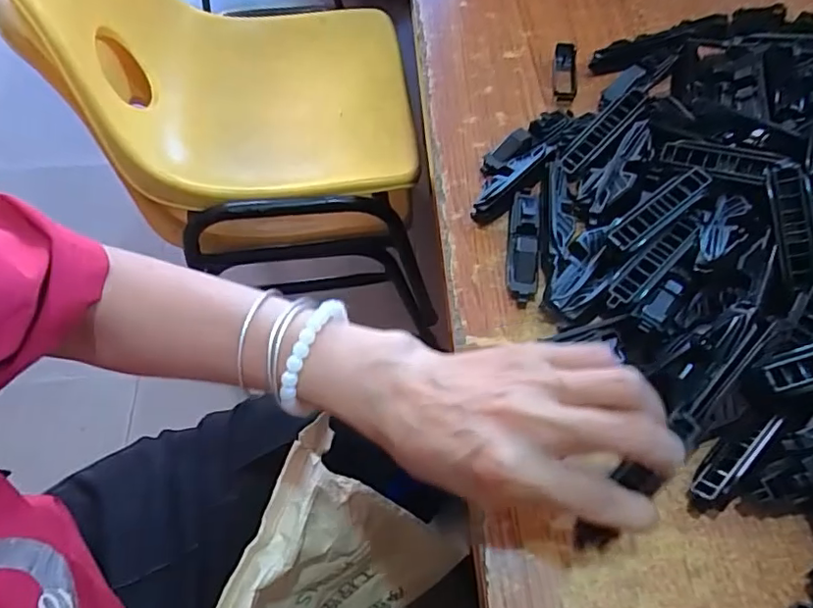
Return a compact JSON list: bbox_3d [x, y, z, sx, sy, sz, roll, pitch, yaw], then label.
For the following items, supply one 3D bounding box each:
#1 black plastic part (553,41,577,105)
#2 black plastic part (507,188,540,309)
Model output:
[{"bbox_3d":[0.122,-0.177,0.431,0.016,0.012,0.063,6,60,6],"label":"black plastic part"},{"bbox_3d":[0.072,-0.039,0.347,0.017,0.021,0.081,6,60,6],"label":"black plastic part"}]

